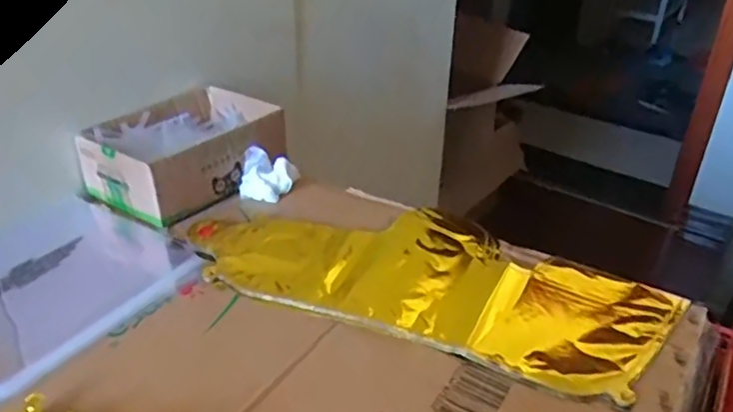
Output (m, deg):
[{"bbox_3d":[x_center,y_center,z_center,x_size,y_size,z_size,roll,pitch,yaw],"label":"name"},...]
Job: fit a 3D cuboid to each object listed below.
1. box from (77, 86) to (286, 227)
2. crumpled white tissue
[{"bbox_3d":[-0.196,-0.063,0.699,0.146,0.066,0.193,21,37,32],"label":"box"},{"bbox_3d":[-0.104,-0.036,0.681,0.051,0.038,0.049,7,32,12],"label":"crumpled white tissue"}]

